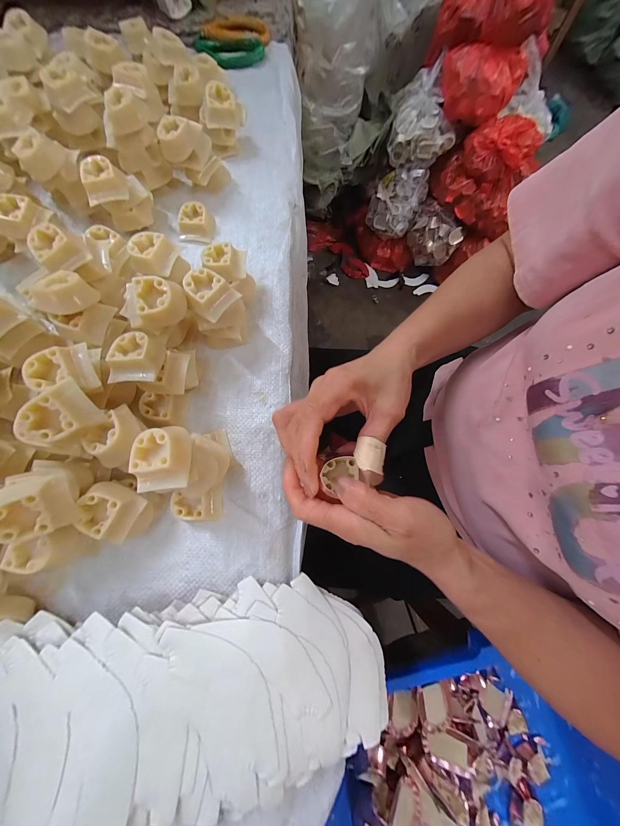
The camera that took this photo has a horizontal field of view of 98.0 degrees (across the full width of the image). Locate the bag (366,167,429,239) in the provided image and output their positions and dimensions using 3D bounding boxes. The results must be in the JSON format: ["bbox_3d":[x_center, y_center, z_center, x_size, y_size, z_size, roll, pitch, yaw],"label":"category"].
[{"bbox_3d":[0.323,-0.773,1.002,0.205,0.100,0.201,-2,123,-18],"label":"bag"}]

